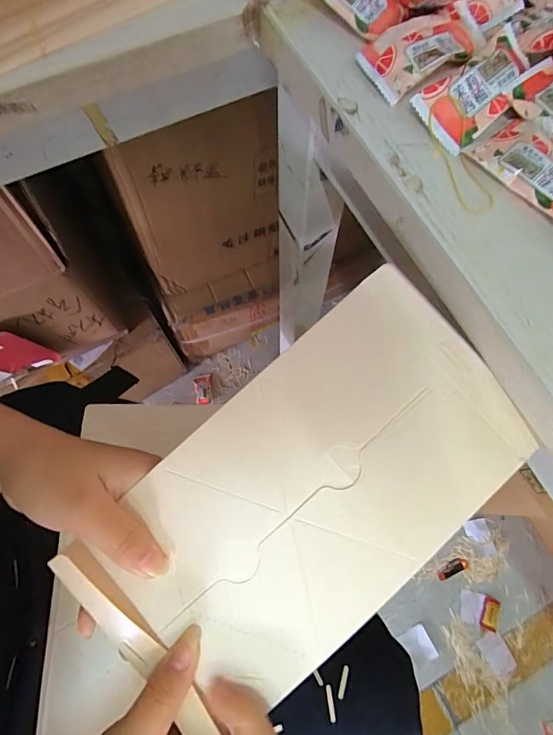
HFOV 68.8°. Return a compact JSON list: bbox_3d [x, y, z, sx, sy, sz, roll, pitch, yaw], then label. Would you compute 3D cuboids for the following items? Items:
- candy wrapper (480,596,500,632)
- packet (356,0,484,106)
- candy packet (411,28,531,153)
[{"bbox_3d":[0.428,0.494,0.809,0.031,0.004,0.058,22,72,8],"label":"candy wrapper"},{"bbox_3d":[0.087,-0.188,0.236,0.071,0.016,0.038,-30,75,-10],"label":"packet"},{"bbox_3d":[0.115,-0.155,0.226,0.072,0.009,0.039,-39,92,0],"label":"candy packet"}]

